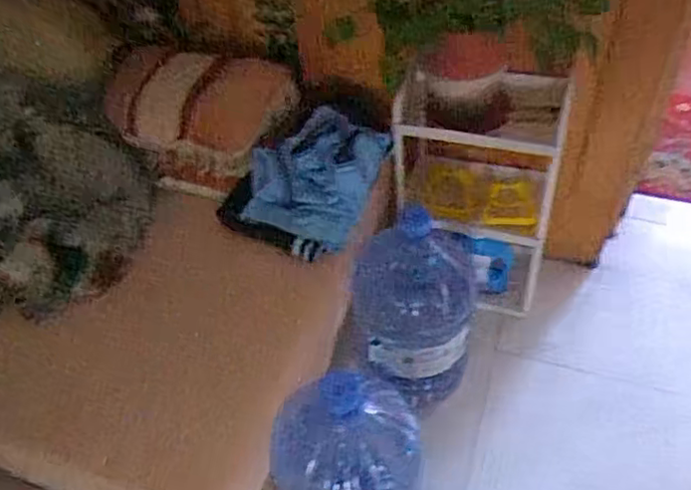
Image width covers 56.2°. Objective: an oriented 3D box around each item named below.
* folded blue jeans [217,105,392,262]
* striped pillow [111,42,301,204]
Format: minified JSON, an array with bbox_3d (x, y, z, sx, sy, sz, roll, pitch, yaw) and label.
[{"bbox_3d":[-0.067,-0.113,1.242,0.206,0.138,0.318,27,54,28],"label":"folded blue jeans"},{"bbox_3d":[-0.297,-0.274,1.292,0.370,0.153,0.275,9,47,14],"label":"striped pillow"}]

